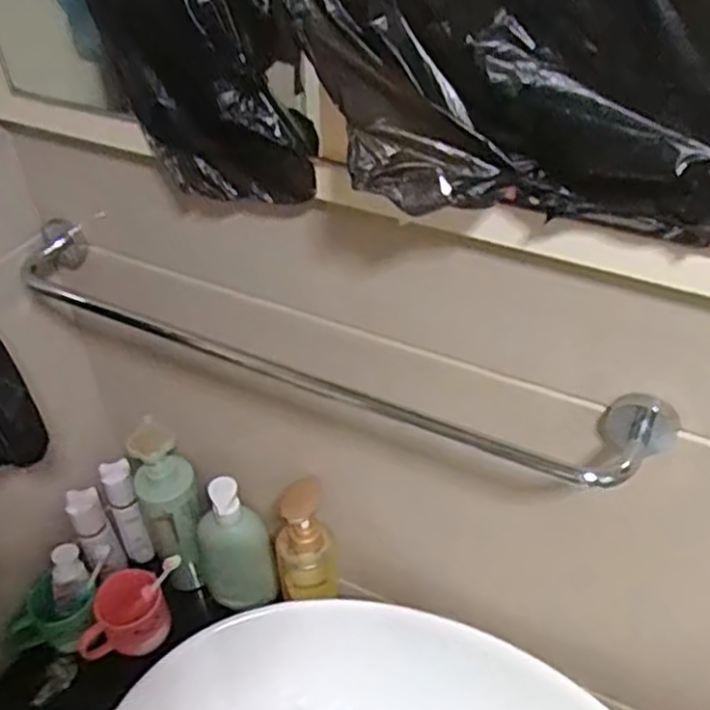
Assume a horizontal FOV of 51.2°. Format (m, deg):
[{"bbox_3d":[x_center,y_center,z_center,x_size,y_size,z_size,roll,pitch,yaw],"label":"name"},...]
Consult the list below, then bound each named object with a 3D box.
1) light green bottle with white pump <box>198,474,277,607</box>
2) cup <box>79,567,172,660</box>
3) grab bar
[{"bbox_3d":[-0.140,0.222,0.852,0.079,0.190,0.049,-14,43,-13],"label":"light green bottle with white pump"},{"bbox_3d":[-0.269,0.304,0.852,0.101,0.082,0.066,-21,45,-21],"label":"cup"},{"bbox_3d":[-0.048,-0.006,0.596,0.575,0.045,0.079,17,45,20],"label":"grab bar"}]

